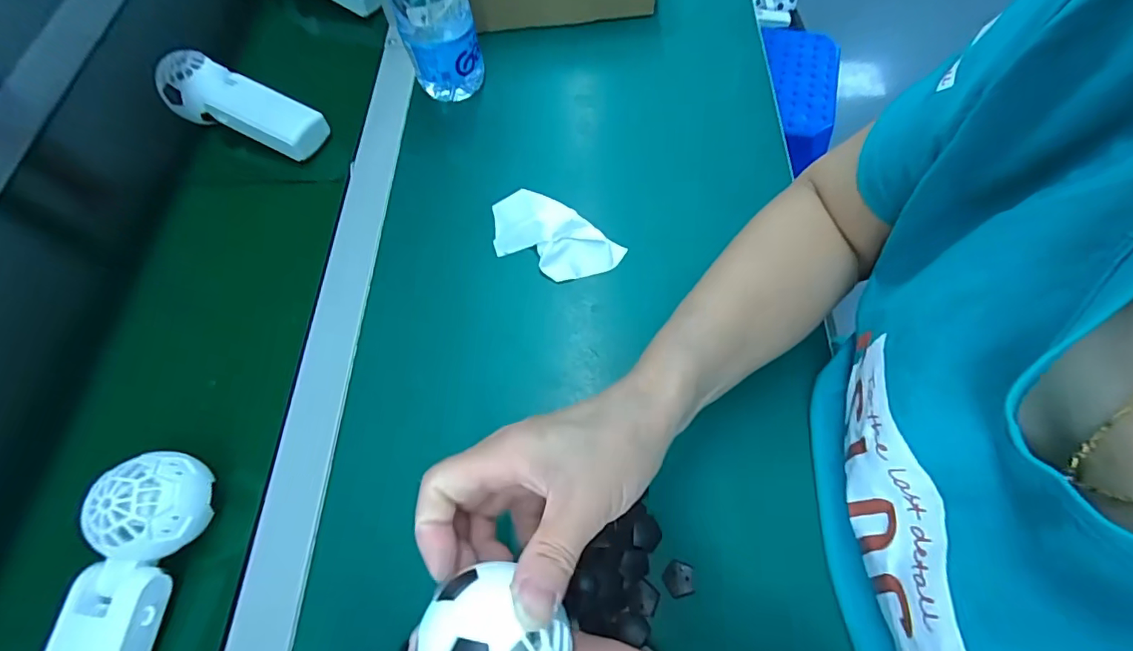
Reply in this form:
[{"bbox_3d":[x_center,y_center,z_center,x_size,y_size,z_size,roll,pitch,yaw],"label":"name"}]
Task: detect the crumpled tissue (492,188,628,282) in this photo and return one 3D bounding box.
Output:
[{"bbox_3d":[-0.011,-0.070,0.389,0.109,0.017,0.055,25,69,12],"label":"crumpled tissue"}]

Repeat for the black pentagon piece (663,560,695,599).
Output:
[{"bbox_3d":[0.067,0.150,0.290,0.018,0.004,0.019,2,66,2],"label":"black pentagon piece"}]

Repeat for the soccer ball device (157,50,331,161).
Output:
[{"bbox_3d":[-0.300,-0.204,0.459,0.159,0.048,0.049,18,68,14],"label":"soccer ball device"}]

